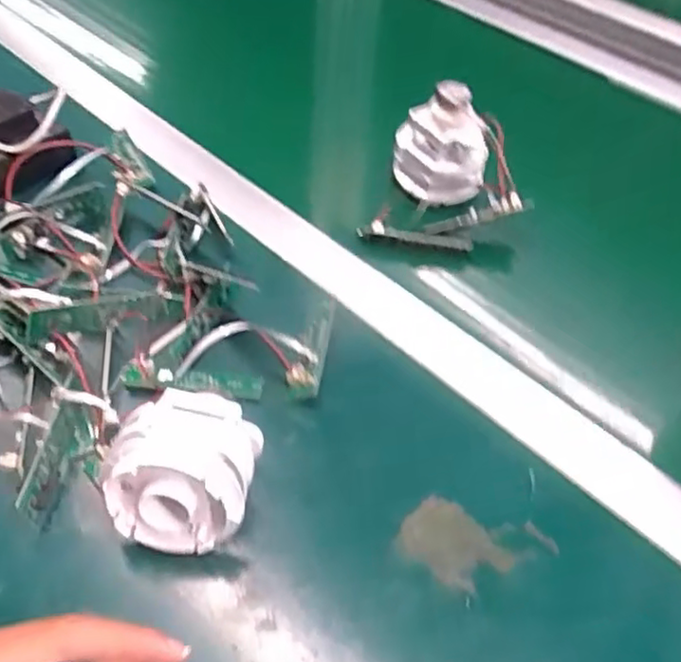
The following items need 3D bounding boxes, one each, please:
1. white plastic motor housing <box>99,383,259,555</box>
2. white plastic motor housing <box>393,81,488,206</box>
[{"bbox_3d":[-0.077,0.067,0.344,0.067,0.059,0.070,2,50,-3],"label":"white plastic motor housing"},{"bbox_3d":[0.076,-0.141,0.507,0.061,0.083,0.052,-3,50,-7],"label":"white plastic motor housing"}]

